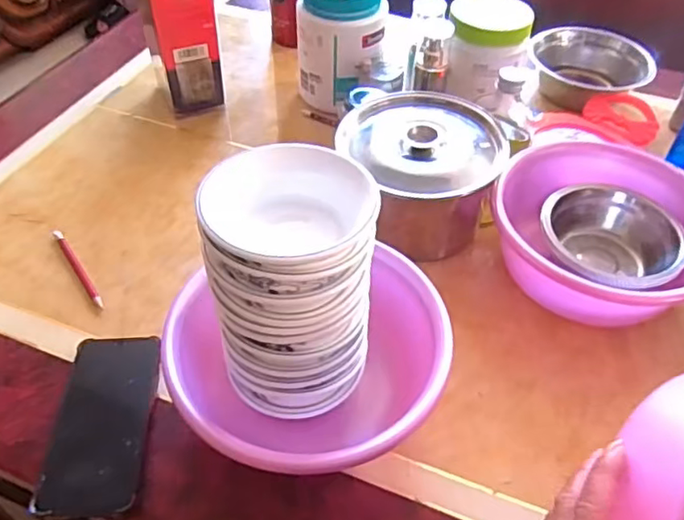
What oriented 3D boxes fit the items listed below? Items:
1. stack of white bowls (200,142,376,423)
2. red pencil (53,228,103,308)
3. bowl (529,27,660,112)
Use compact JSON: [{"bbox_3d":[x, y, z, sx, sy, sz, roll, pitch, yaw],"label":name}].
[{"bbox_3d":[-0.032,0.022,0.441,0.103,0.183,0.104,1,47,0],"label":"stack of white bowls"},{"bbox_3d":[-0.280,0.008,0.627,0.010,0.005,0.134,-29,54,-25],"label":"red pencil"},{"bbox_3d":[0.382,-0.293,0.907,0.157,0.074,0.157,1,47,-1],"label":"bowl"}]

